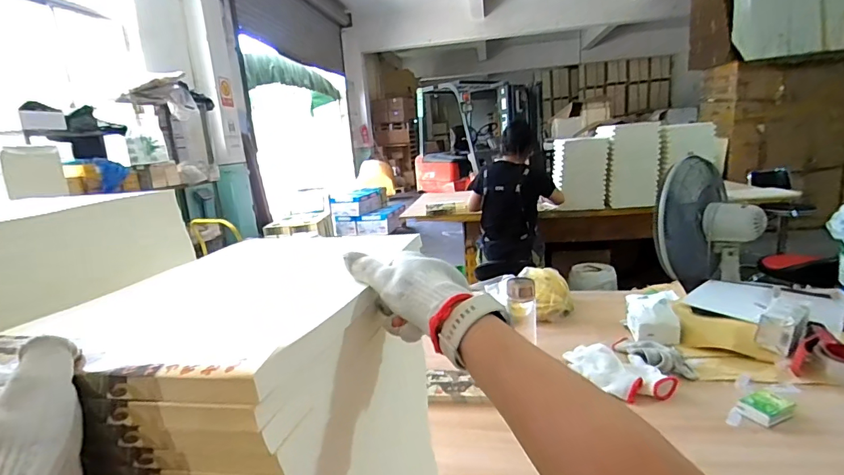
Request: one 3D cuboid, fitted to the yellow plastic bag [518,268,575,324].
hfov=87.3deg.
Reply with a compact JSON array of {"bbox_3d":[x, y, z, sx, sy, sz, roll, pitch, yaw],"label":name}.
[{"bbox_3d":[0.369,0.160,1.298,0.119,0.112,0.153,-5,13,-2],"label":"yellow plastic bag"}]

